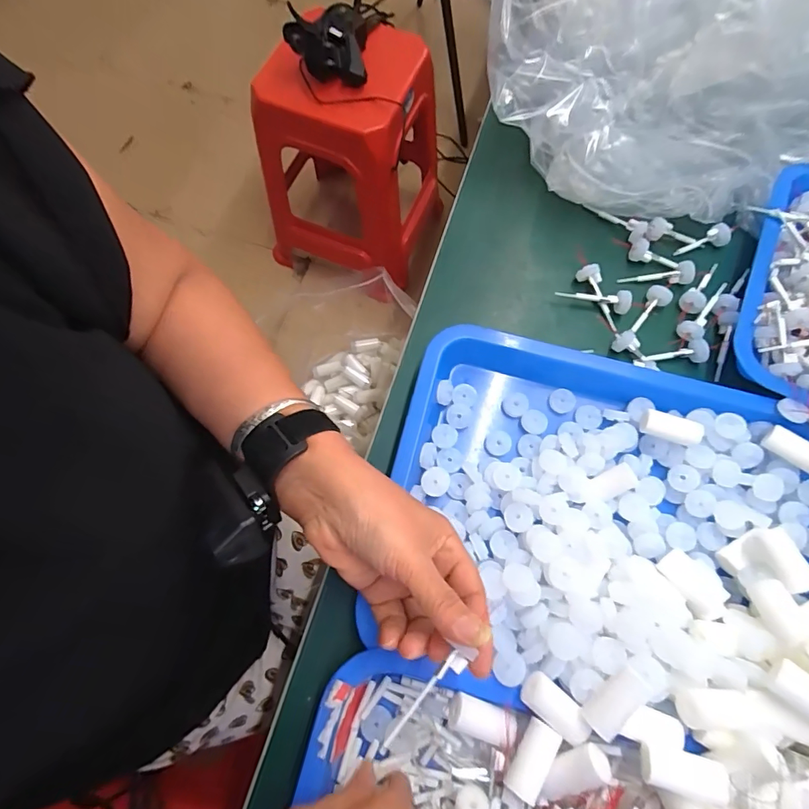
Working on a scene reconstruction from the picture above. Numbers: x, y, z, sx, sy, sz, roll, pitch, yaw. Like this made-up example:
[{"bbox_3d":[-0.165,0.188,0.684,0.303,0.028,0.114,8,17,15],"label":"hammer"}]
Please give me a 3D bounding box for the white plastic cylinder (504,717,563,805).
[{"bbox_3d":[0.077,0.212,0.267,0.019,0.014,0.041,34,75,10],"label":"white plastic cylinder"}]

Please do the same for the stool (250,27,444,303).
[{"bbox_3d":[-0.116,-0.584,1.054,0.351,0.485,0.389,17,73,5],"label":"stool"}]

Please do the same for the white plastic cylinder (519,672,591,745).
[{"bbox_3d":[0.092,0.186,0.275,0.042,0.015,0.021,38,76,11],"label":"white plastic cylinder"}]

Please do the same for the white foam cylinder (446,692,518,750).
[{"bbox_3d":[0.050,0.203,0.291,0.042,0.025,0.021,18,73,6],"label":"white foam cylinder"}]

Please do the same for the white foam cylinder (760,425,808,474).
[{"bbox_3d":[0.299,0.035,0.341,0.017,0.013,0.042,-43,62,-13],"label":"white foam cylinder"}]

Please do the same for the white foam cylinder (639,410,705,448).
[{"bbox_3d":[0.208,0.020,0.353,0.047,0.024,0.019,14,72,4],"label":"white foam cylinder"}]

